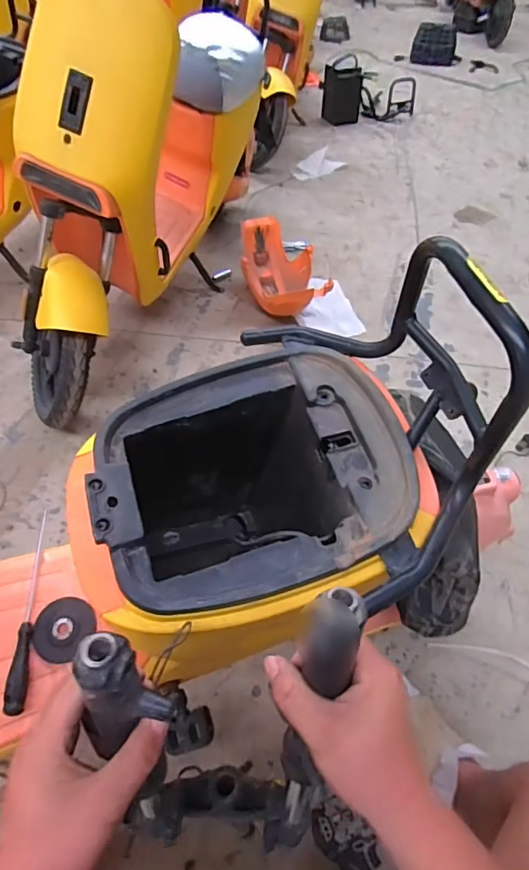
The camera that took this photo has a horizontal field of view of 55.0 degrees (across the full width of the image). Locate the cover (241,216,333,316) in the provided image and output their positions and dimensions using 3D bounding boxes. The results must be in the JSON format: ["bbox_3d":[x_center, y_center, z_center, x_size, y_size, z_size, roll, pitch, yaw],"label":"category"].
[{"bbox_3d":[0.046,-0.530,1.690,0.245,0.185,0.426,-4,47,-7],"label":"cover"}]

